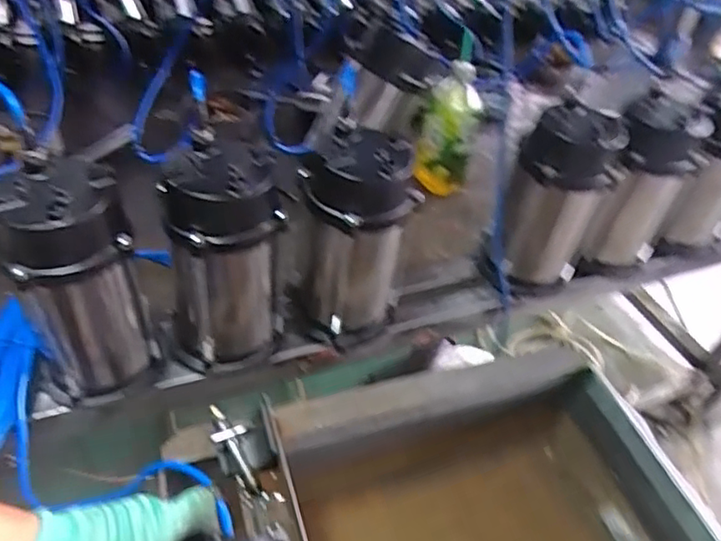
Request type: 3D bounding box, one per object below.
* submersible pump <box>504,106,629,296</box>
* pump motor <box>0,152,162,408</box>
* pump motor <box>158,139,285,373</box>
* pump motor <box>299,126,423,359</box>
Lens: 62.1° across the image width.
[{"bbox_3d":[0.261,-0.091,0.821,0.123,0.246,0.110,18,44,12],"label":"submersible pump"},{"bbox_3d":[-0.293,0.027,0.632,0.122,0.267,0.109,-17,48,-24],"label":"pump motor"},{"bbox_3d":[-0.154,-0.007,0.680,0.127,0.251,0.111,-4,44,-11],"label":"pump motor"},{"bbox_3d":[-0.009,-0.032,0.730,0.133,0.252,0.109,5,43,-3],"label":"pump motor"}]

